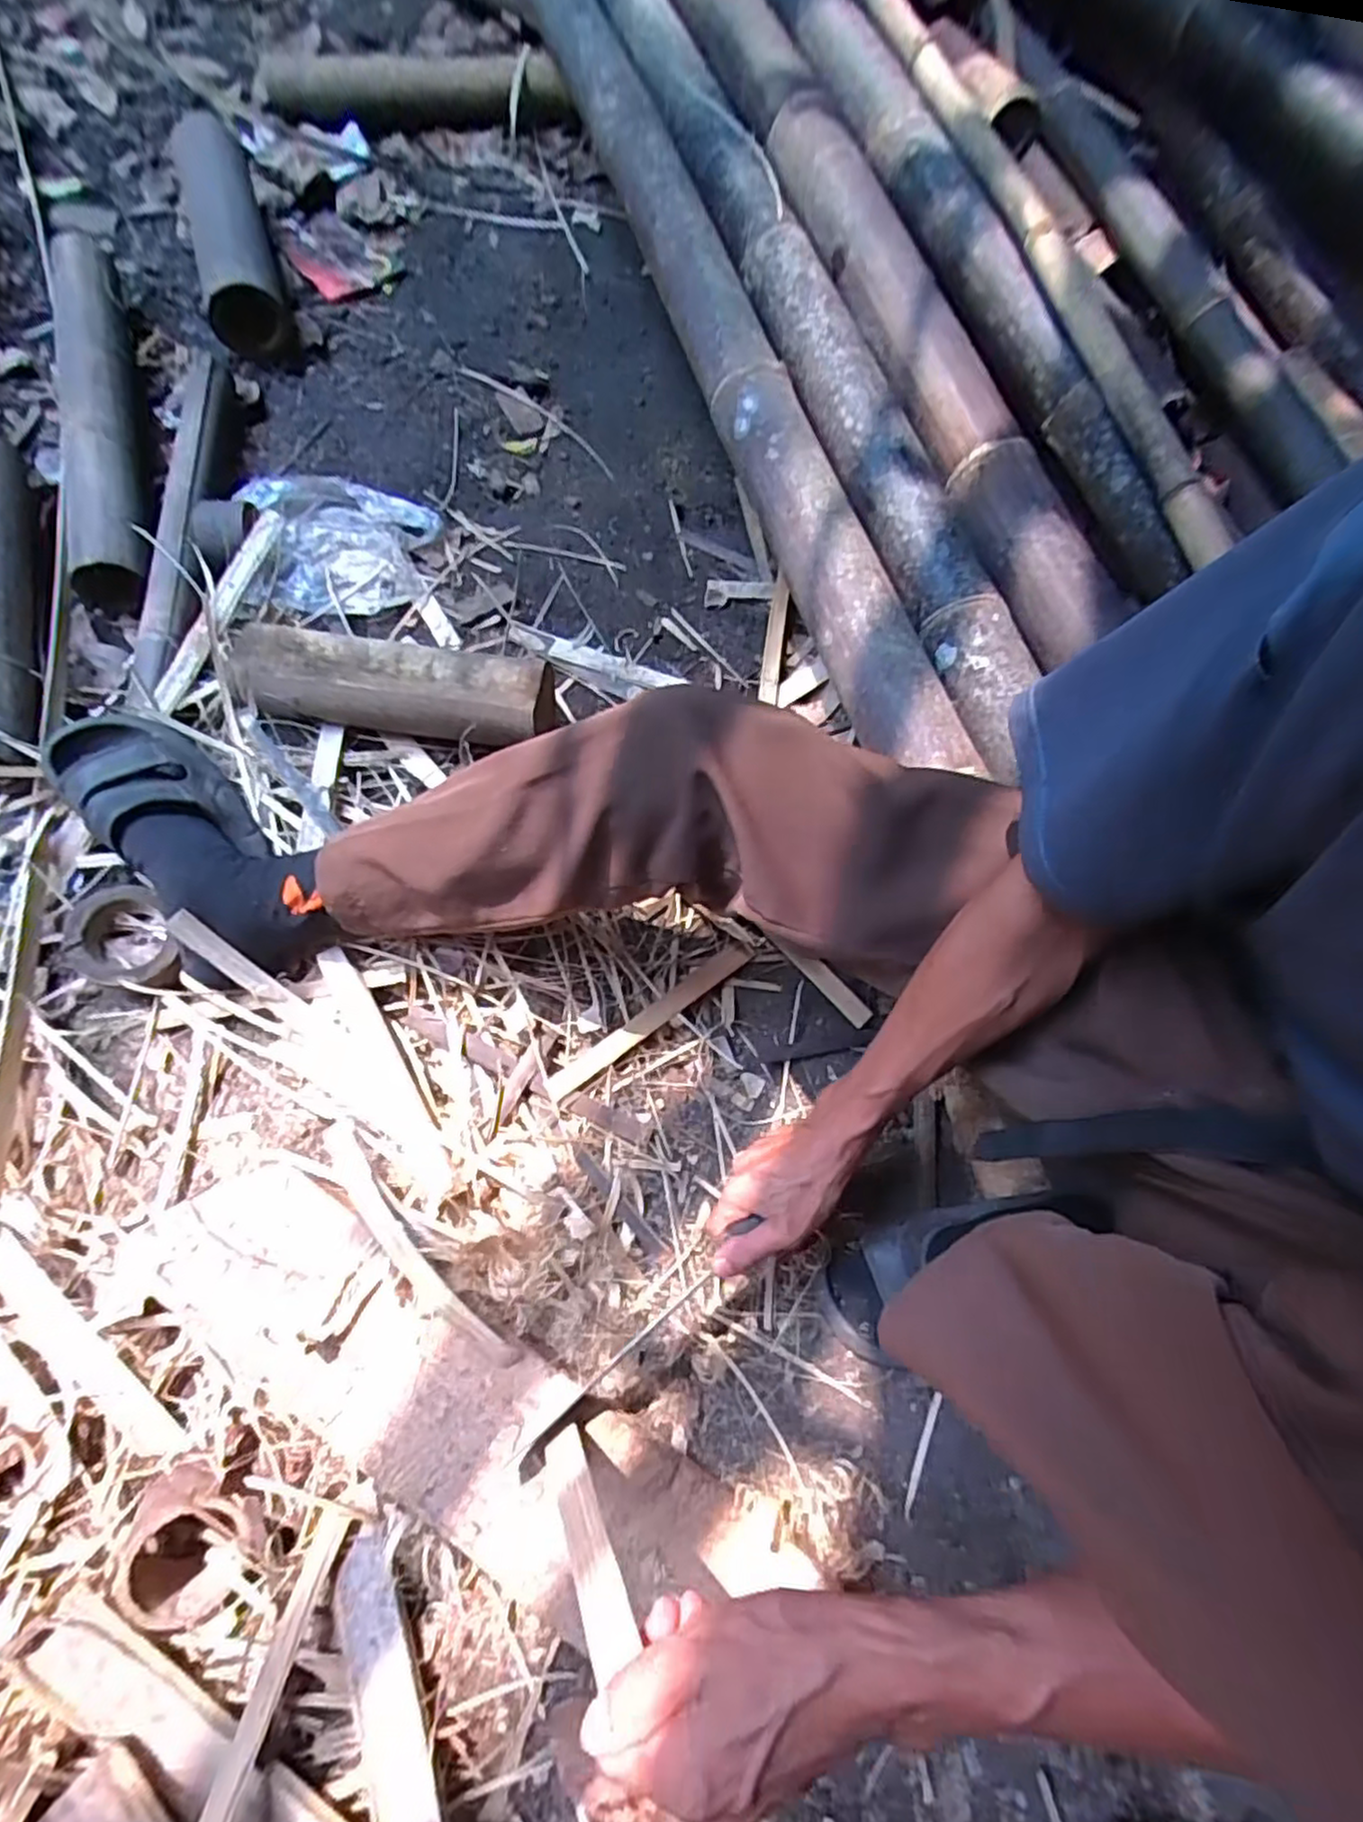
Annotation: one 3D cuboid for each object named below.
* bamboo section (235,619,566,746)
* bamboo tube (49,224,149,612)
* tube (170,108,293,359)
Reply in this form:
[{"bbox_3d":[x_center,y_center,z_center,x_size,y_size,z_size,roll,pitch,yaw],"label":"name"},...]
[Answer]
[{"bbox_3d":[-0.271,-0.211,0.697,0.296,0.079,0.083,6,70,0],"label":"bamboo section"},{"bbox_3d":[-0.653,-0.579,0.795,0.086,0.062,0.544,-15,71,-8],"label":"bamboo tube"},{"bbox_3d":[-0.551,-0.819,0.874,0.089,0.082,0.337,-18,72,-9],"label":"tube"}]

